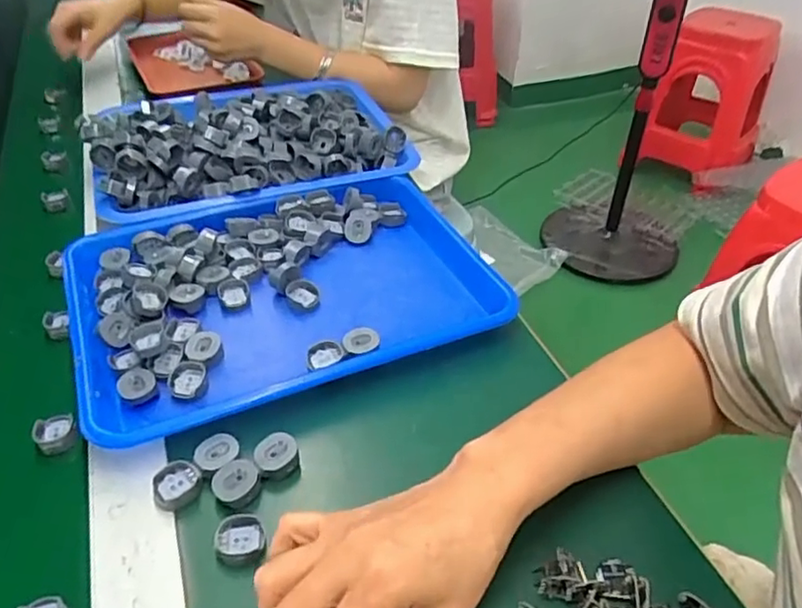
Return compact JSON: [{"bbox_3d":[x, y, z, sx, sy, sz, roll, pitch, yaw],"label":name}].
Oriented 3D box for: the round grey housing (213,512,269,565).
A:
[{"bbox_3d":[-0.096,0.142,0.371,0.030,0.007,0.029,1,40,-1],"label":"round grey housing"}]

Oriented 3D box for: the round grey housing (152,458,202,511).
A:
[{"bbox_3d":[-0.144,0.115,0.395,0.029,0.008,0.031,1,40,-1],"label":"round grey housing"}]

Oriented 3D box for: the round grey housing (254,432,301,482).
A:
[{"bbox_3d":[-0.083,0.102,0.411,0.028,0.017,0.026,1,40,-1],"label":"round grey housing"}]

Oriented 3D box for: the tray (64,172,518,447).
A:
[{"bbox_3d":[-0.096,-0.021,0.531,0.335,0.031,0.248,-16,43,-19],"label":"tray"}]

